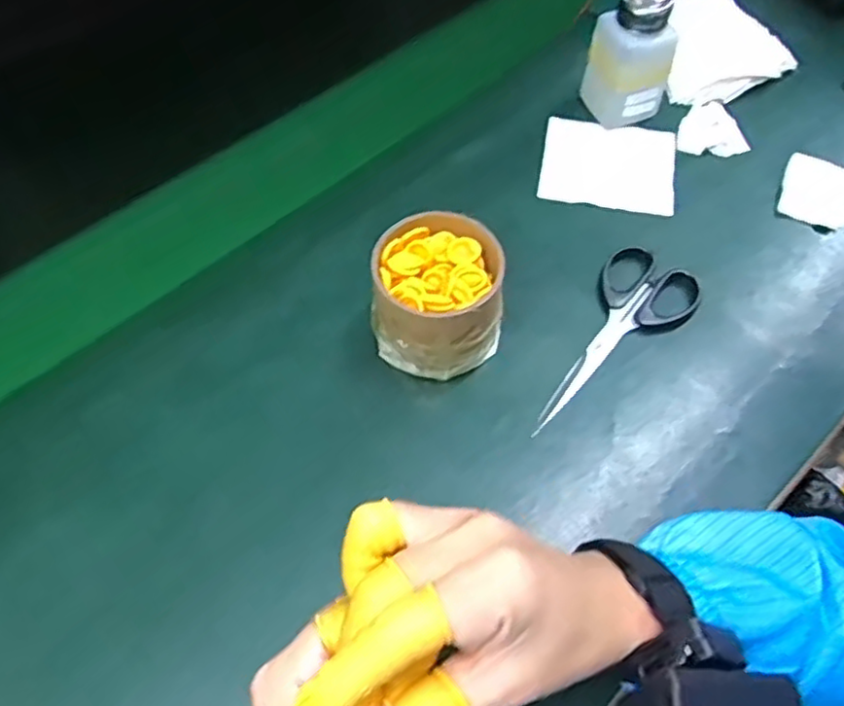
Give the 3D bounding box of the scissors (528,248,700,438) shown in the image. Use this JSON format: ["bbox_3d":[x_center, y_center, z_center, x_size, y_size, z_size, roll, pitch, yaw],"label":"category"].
[{"bbox_3d":[0.124,-0.012,0.473,0.064,0.007,0.162,37,65,21],"label":"scissors"}]

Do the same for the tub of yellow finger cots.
[{"bbox_3d":[0.011,-0.034,0.452,0.079,0.075,0.080,0,58,0],"label":"tub of yellow finger cots"}]

